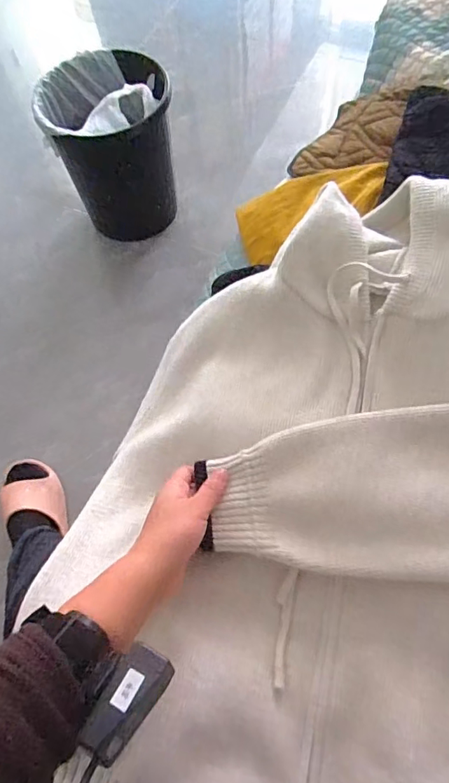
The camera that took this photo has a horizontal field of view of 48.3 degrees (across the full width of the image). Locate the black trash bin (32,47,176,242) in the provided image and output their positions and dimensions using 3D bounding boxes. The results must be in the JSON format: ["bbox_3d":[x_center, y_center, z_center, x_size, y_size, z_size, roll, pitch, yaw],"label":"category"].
[{"bbox_3d":[-0.239,-0.543,1.109,0.256,0.322,0.249,-13,65,-3],"label":"black trash bin"}]

